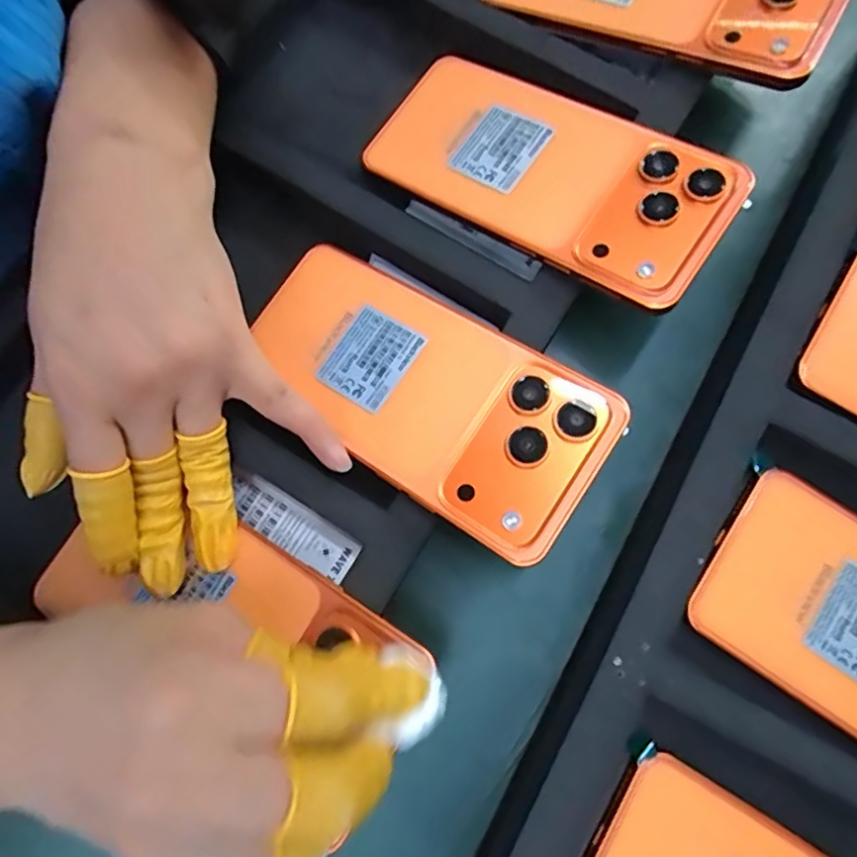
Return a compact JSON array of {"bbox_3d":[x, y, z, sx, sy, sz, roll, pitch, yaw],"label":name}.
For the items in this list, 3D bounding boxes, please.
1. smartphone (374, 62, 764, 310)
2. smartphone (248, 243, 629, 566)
[{"bbox_3d":[0.048,-0.117,0.262,0.168,0.015,0.074,34,85,22],"label":"smartphone"},{"bbox_3d":[-0.007,-0.021,0.238,0.167,0.016,0.075,37,80,23],"label":"smartphone"}]

